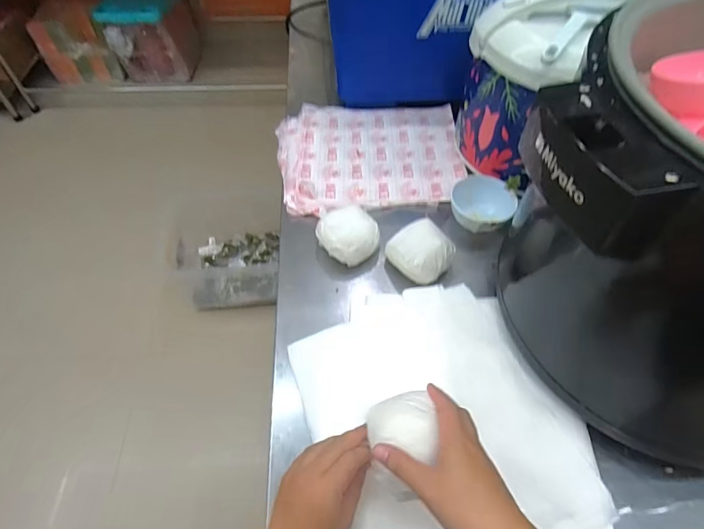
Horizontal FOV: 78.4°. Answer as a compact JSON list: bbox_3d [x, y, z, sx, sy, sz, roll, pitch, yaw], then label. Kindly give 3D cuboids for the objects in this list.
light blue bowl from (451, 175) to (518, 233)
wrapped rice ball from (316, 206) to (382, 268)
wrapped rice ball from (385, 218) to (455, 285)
[{"bbox_3d":[0.190,-0.082,0.631,0.090,0.046,0.092,0,53,0],"label":"light blue bowl"},{"bbox_3d":[-0.004,-0.037,0.599,0.081,0.057,0.071,-17,55,-12],"label":"wrapped rice ball"},{"bbox_3d":[0.091,-0.013,0.581,0.072,0.049,0.071,0,53,0],"label":"wrapped rice ball"}]

